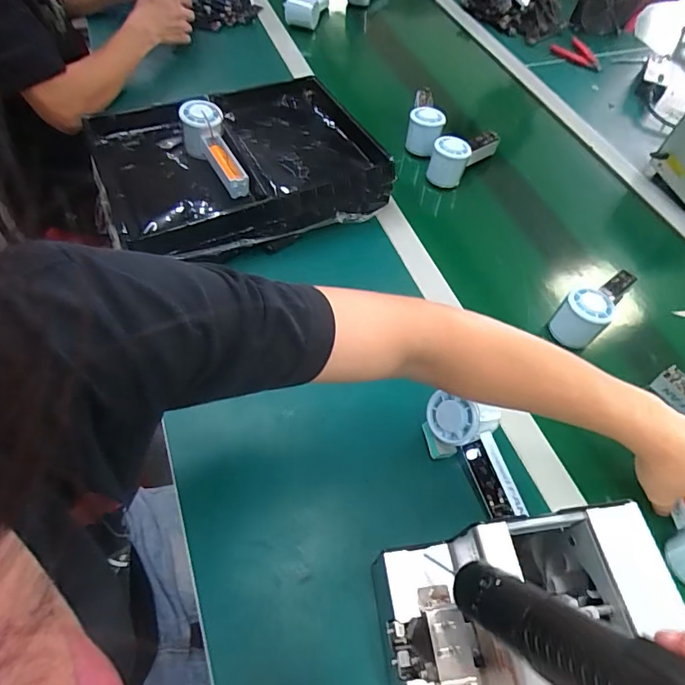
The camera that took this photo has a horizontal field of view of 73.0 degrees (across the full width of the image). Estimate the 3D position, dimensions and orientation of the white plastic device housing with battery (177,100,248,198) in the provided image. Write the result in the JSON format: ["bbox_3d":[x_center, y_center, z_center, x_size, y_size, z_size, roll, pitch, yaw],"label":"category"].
[{"bbox_3d":[-0.178,-0.262,0.635,0.057,0.066,0.145,-19,60,-16],"label":"white plastic device housing with battery"}]

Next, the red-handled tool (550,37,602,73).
[{"bbox_3d":[0.516,-0.619,1.001,0.061,0.023,0.119,-20,60,-17],"label":"red-handled tool"}]

